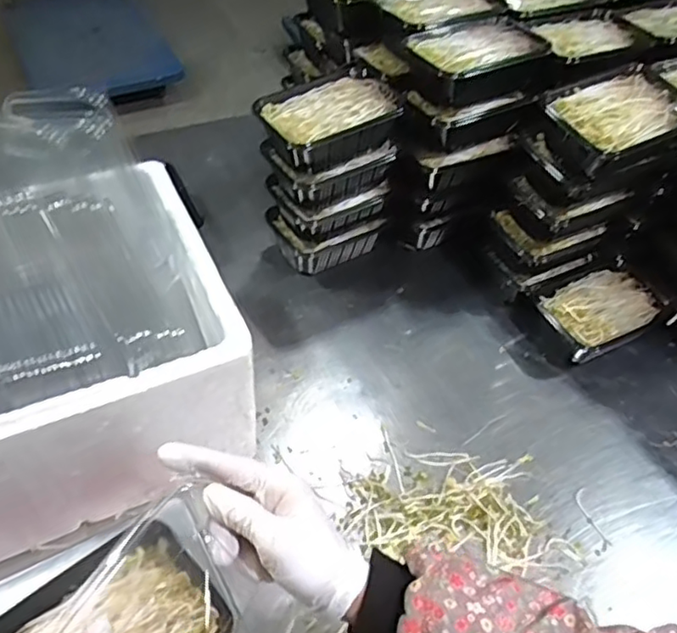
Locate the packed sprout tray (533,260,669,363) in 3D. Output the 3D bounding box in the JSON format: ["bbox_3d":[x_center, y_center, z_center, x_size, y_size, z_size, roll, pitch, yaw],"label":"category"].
[{"bbox_3d":[0.375,-0.003,0.908,0.172,0.074,0.116,-22,54,-24],"label":"packed sprout tray"}]

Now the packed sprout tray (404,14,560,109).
[{"bbox_3d":[0.183,-0.342,0.836,0.185,0.065,0.119,-19,53,-22],"label":"packed sprout tray"}]

